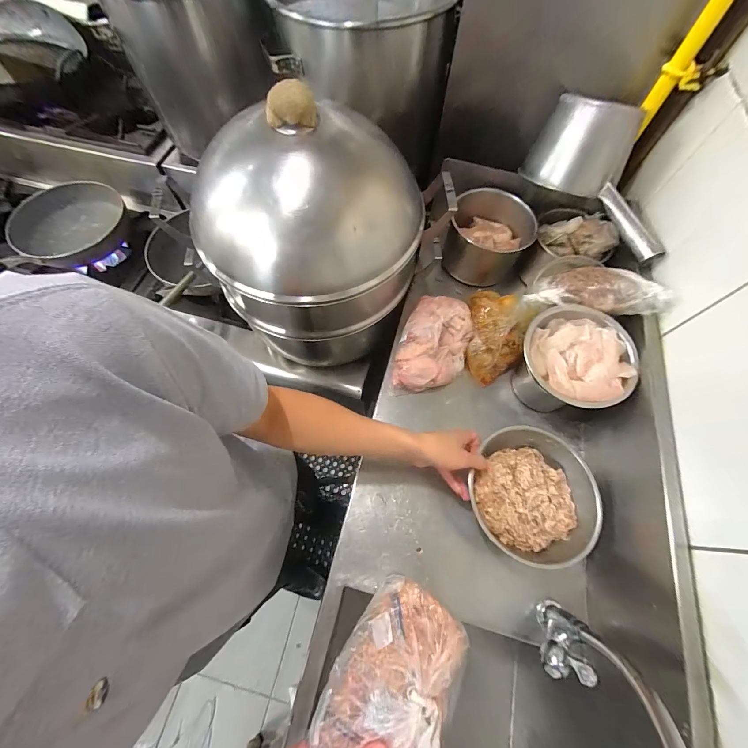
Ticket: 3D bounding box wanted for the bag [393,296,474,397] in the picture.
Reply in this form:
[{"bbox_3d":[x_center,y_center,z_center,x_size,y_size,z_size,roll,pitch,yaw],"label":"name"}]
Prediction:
[{"bbox_3d":[0.113,-0.054,0.594,0.128,0.069,0.194,16,65,6],"label":"bag"}]

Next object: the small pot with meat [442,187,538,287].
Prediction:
[{"bbox_3d":[0.239,-0.290,0.684,0.165,0.134,0.171,1,65,-2],"label":"small pot with meat"}]

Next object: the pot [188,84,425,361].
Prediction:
[{"bbox_3d":[-0.111,-0.229,0.602,0.320,0.458,0.324,1,65,-2],"label":"pot"}]

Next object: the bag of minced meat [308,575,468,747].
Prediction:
[{"bbox_3d":[0.025,0.359,0.368,0.129,0.042,0.188,30,67,11],"label":"bag of minced meat"}]

